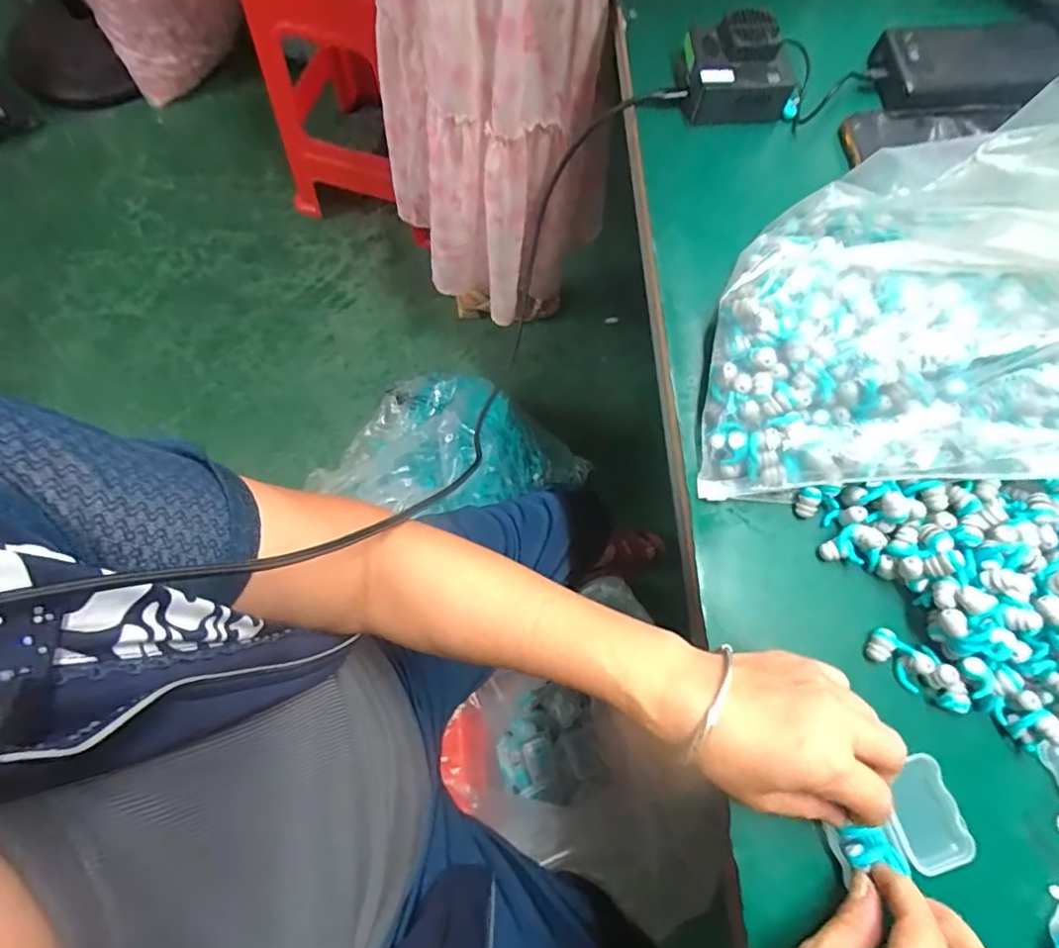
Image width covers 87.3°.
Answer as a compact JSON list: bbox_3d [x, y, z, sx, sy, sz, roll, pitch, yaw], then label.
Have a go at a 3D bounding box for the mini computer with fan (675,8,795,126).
[{"bbox_3d":[0.163,-0.319,0.438,0.084,0.046,0.062,-2,73,-2],"label":"mini computer with fan"}]

